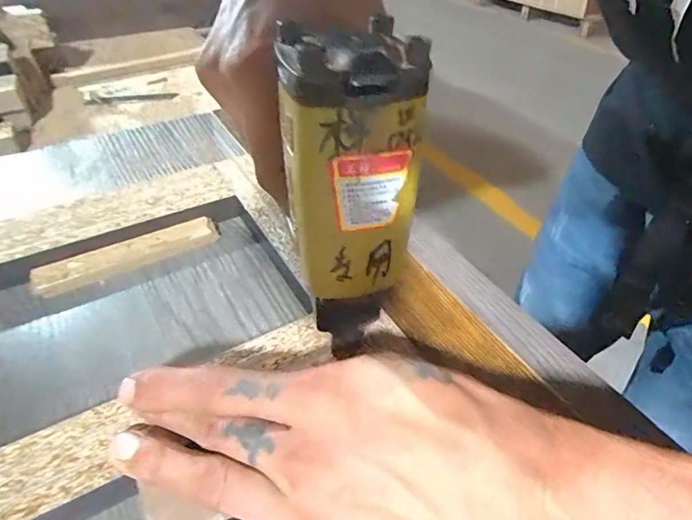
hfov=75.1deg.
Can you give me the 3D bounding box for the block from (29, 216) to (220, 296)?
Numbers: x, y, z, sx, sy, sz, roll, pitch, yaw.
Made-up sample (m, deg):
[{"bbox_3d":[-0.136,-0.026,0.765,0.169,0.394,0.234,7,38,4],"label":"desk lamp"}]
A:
[{"bbox_3d":[-0.143,-0.003,0.300,0.114,0.017,0.017,-23,48,-24],"label":"block"}]

